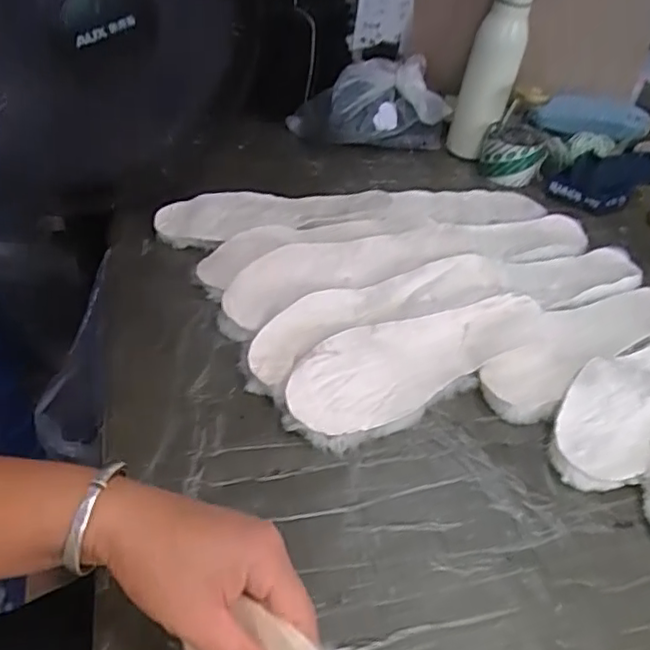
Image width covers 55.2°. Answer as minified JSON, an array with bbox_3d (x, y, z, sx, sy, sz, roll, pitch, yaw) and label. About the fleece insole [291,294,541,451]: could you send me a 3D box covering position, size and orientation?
[{"bbox_3d":[0.084,0.029,0.556,0.262,0.012,0.092,-22,67,-23],"label":"fleece insole"}]

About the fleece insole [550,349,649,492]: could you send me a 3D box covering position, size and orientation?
[{"bbox_3d":[0.290,0.054,0.557,0.262,0.026,0.087,-31,53,-33],"label":"fleece insole"}]

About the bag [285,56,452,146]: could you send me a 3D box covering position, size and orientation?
[{"bbox_3d":[0.062,-0.331,0.912,0.212,0.108,0.122,-12,45,-17],"label":"bag"}]

